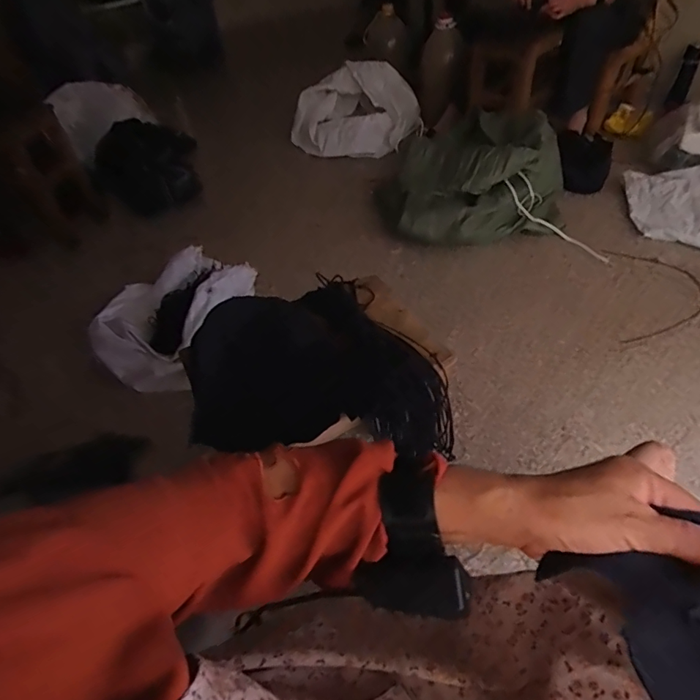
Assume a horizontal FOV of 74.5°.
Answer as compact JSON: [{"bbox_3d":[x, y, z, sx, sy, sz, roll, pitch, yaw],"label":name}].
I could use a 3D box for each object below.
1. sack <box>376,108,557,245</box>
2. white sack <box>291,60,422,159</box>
[{"bbox_3d":[0.353,-0.539,1.410,0.517,0.219,0.428,-12,47,-3],"label":"sack"},{"bbox_3d":[0.018,-0.876,1.698,0.318,0.229,0.378,33,59,32],"label":"white sack"}]

